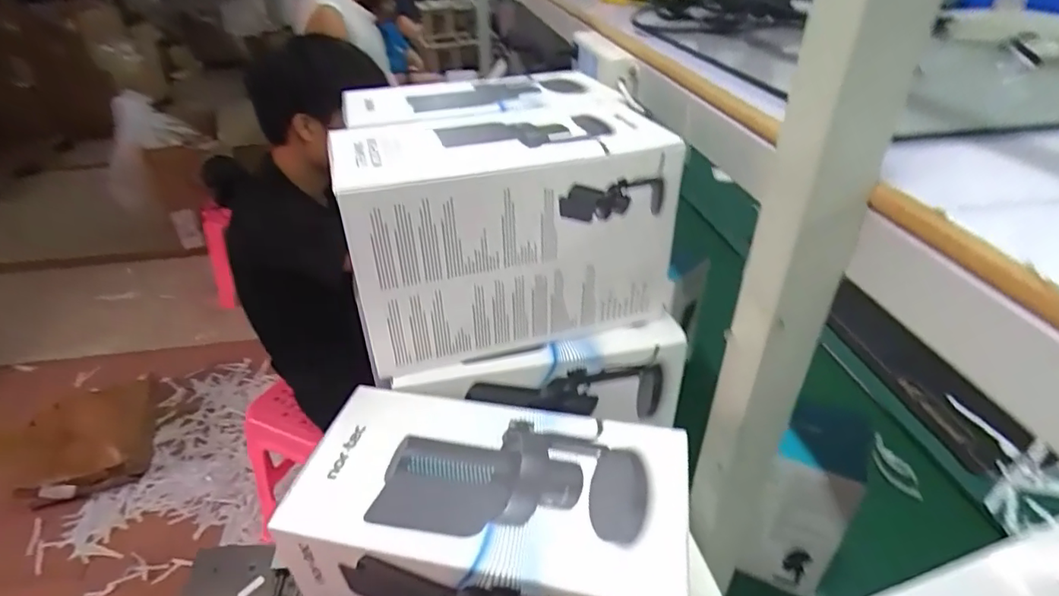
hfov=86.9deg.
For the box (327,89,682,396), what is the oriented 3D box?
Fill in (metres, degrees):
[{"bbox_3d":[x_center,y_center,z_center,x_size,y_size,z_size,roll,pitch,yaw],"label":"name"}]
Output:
[{"bbox_3d":[-0.019,-0.050,0.438,0.228,0.153,0.119,-10,35,-13],"label":"box"}]

